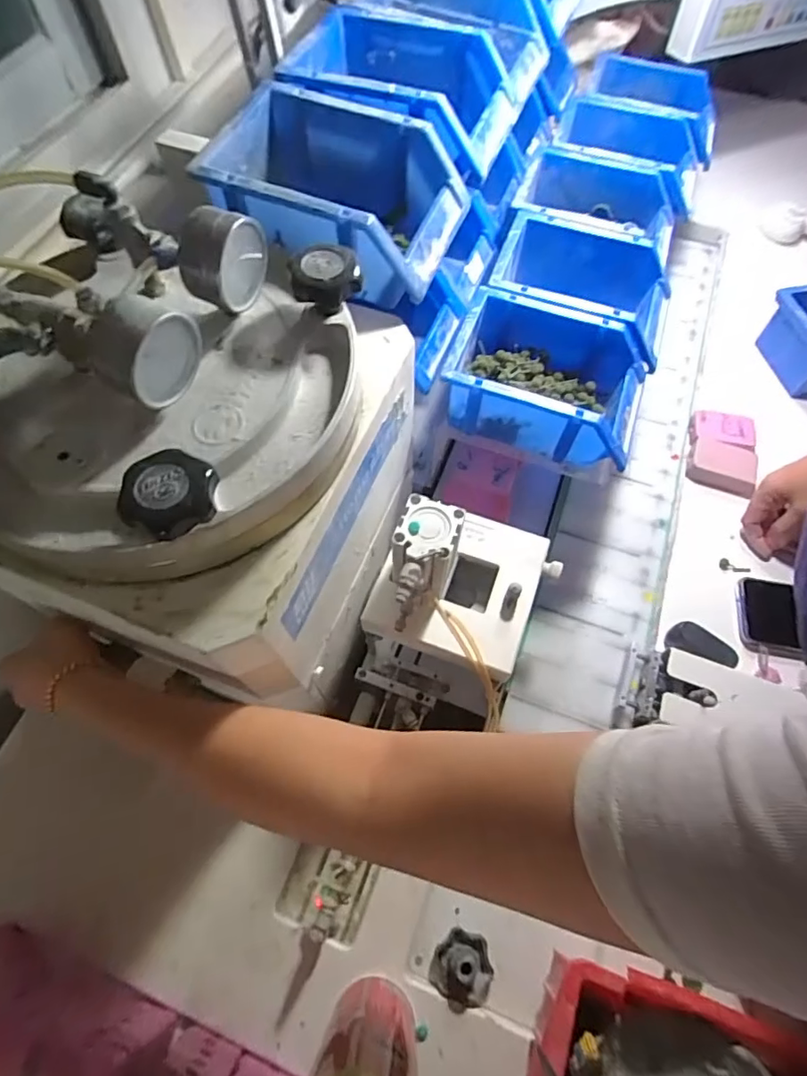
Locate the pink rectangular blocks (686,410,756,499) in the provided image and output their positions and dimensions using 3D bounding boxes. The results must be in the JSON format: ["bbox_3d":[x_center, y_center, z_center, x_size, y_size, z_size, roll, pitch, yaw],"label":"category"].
[{"bbox_3d":[0.376,-0.103,0.634,0.070,0.027,0.098,12,64,6],"label":"pink rectangular blocks"}]

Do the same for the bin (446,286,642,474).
[{"bbox_3d":[0.134,-0.144,0.503,0.169,0.075,0.118,19,65,9],"label":"bin"}]

